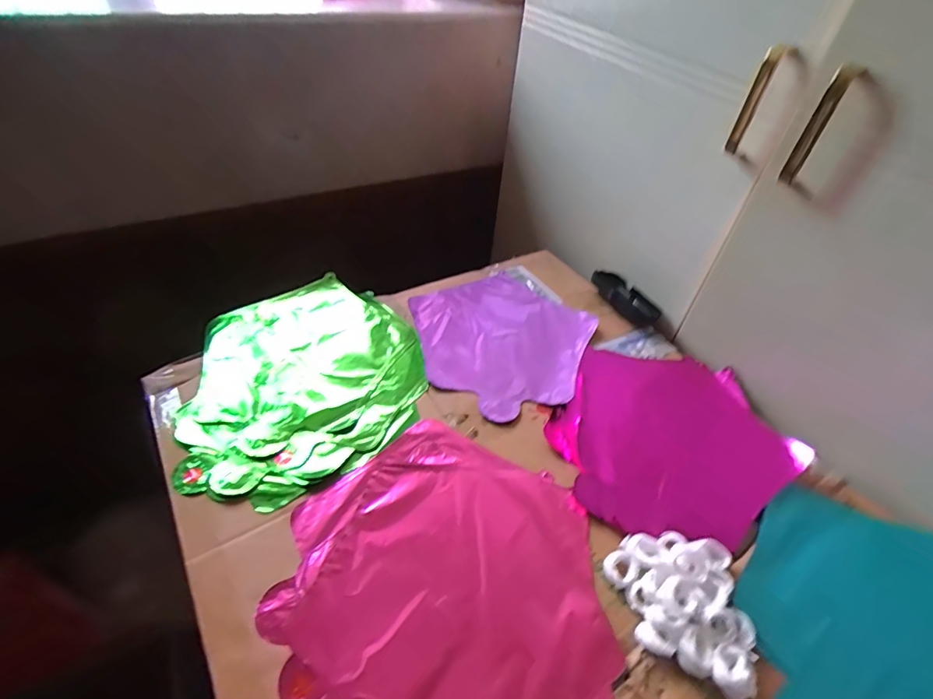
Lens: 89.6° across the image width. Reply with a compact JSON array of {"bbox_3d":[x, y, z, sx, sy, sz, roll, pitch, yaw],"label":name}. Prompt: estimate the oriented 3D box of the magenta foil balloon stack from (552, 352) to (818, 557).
[{"bbox_3d":[0.220,0.086,0.495,0.228,0.018,0.257,24,46,19],"label":"magenta foil balloon stack"}]

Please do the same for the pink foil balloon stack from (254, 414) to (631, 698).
[{"bbox_3d":[-0.019,0.178,0.375,0.252,0.007,0.252,-18,48,-22],"label":"pink foil balloon stack"}]

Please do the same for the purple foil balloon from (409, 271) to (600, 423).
[{"bbox_3d":[0.040,-0.016,0.586,0.221,0.015,0.225,3,43,-3],"label":"purple foil balloon"}]

